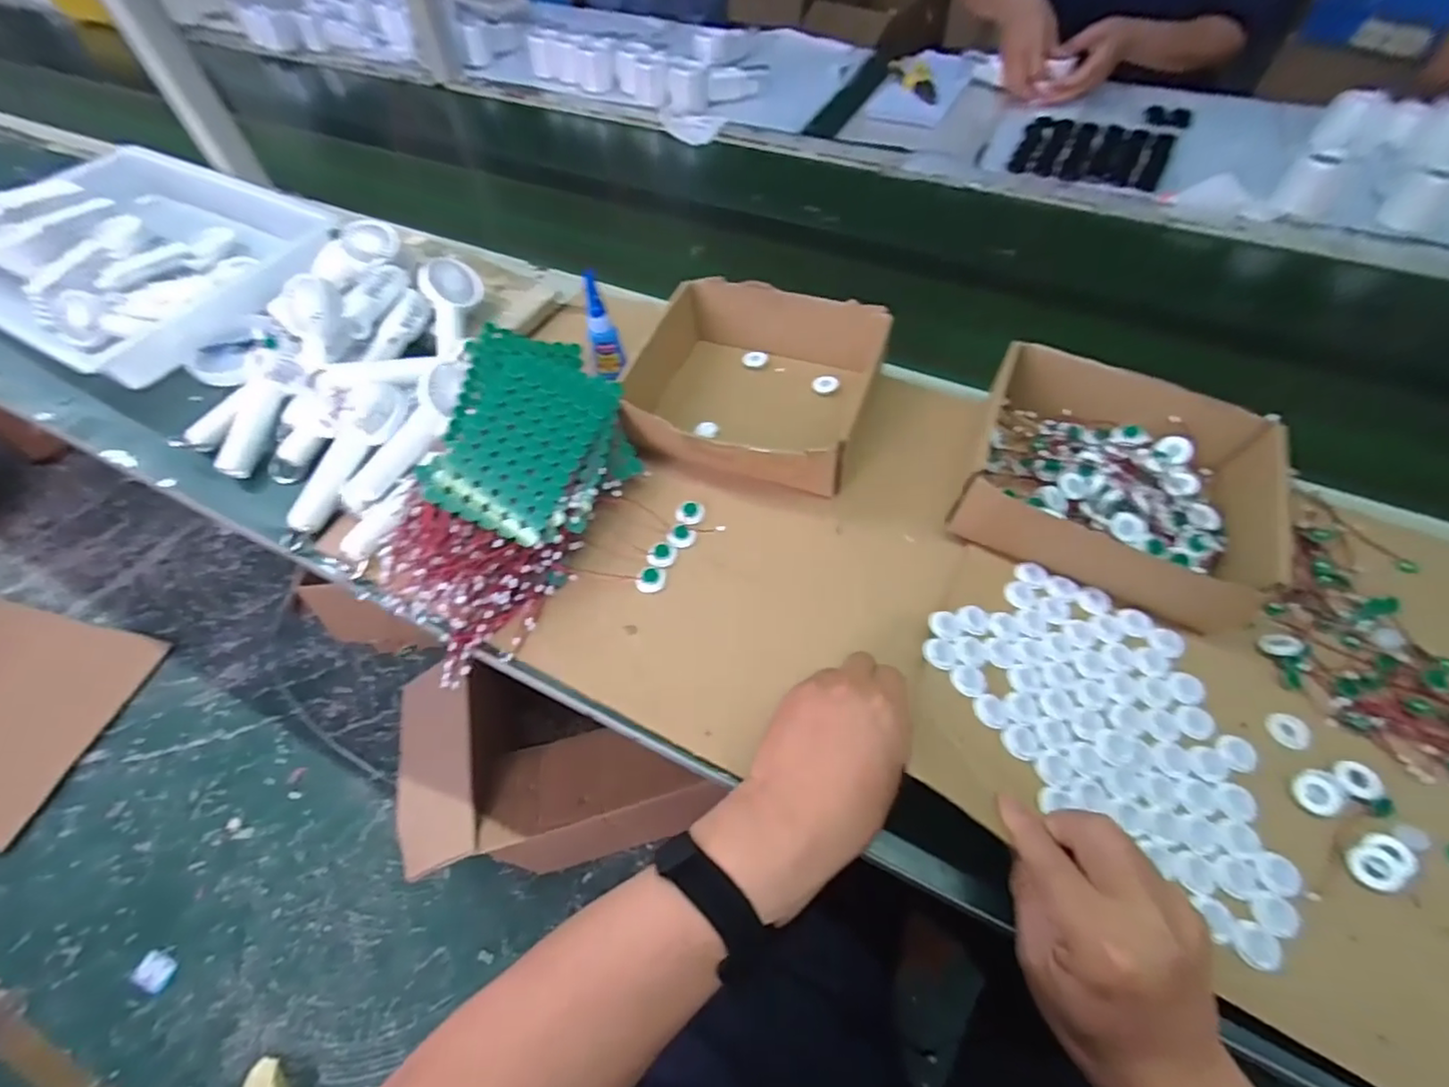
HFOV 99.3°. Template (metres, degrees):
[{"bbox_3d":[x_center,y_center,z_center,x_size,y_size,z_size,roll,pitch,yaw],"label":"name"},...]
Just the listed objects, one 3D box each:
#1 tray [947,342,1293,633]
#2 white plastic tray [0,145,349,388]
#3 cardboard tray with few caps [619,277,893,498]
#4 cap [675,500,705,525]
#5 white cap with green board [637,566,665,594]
[{"bbox_3d":[0.310,-0.049,0.491,0.214,0.069,0.183,21,60,16],"label":"tray"},{"bbox_3d":[-0.728,-0.373,0.762,0.431,0.068,0.349,24,61,18],"label":"white plastic tray"},{"bbox_3d":[0.026,-0.148,0.571,0.207,0.072,0.193,17,59,13],"label":"cardboard tray with few caps"},{"bbox_3d":[-0.030,-0.027,0.535,0.025,0.004,0.025,-1,56,2],"label":"cap"},{"bbox_3d":[-0.060,0.029,0.500,0.021,0.004,0.024,15,58,12],"label":"white cap with green board"}]

